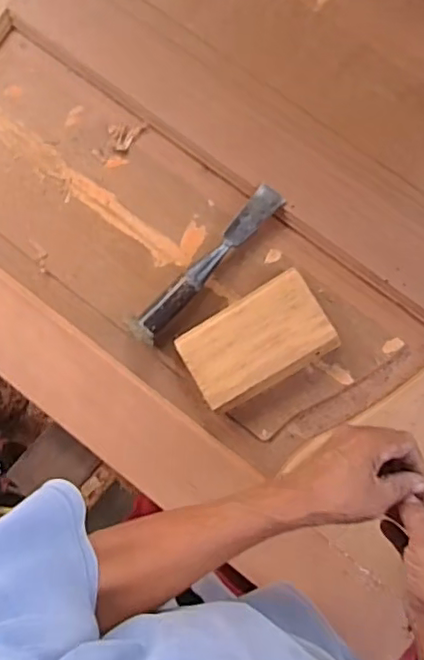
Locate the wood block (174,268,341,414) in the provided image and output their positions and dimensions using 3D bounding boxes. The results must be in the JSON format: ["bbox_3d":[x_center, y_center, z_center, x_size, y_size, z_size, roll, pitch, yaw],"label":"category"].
[{"bbox_3d":[0.054,0.014,0.723,0.171,0.038,0.105,-30,84,8],"label":"wood block"}]

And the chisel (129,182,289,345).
[{"bbox_3d":[-0.005,-0.079,0.734,0.033,0.039,0.234,43,96,9],"label":"chisel"}]

